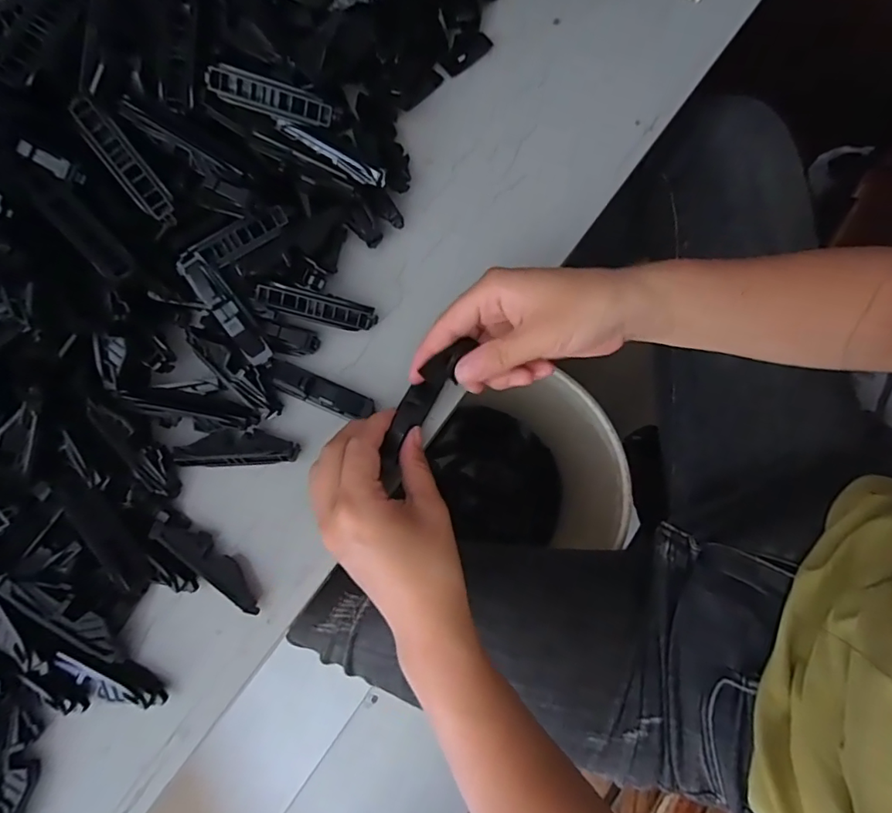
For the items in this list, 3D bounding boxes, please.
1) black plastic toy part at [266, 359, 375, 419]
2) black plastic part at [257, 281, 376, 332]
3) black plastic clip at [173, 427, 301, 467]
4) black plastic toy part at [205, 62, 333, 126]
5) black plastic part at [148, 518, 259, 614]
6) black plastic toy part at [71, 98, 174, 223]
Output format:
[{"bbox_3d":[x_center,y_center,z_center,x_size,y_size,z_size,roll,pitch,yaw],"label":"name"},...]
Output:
[{"bbox_3d":[-0.083,-0.011,0.343,0.070,0.017,0.020,22,79,5],"label":"black plastic toy part"},{"bbox_3d":[-0.085,-0.065,0.342,0.077,0.014,0.016,12,78,-10],"label":"black plastic part"},{"bbox_3d":[-0.133,0.026,0.332,0.074,0.014,0.023,-1,78,0],"label":"black plastic clip"},{"bbox_3d":[-0.108,-0.192,0.322,0.073,0.020,0.008,9,43,-15],"label":"black plastic toy part"},{"bbox_3d":[-0.144,0.094,0.318,0.080,0.016,0.018,36,81,7],"label":"black plastic part"},{"bbox_3d":[-0.190,-0.143,0.308,0.017,0.005,0.077,-38,105,-7],"label":"black plastic toy part"}]

